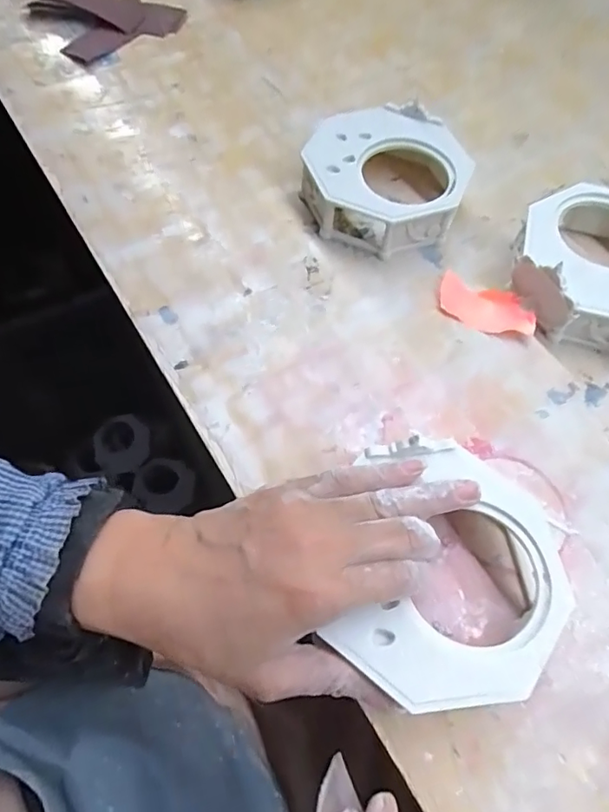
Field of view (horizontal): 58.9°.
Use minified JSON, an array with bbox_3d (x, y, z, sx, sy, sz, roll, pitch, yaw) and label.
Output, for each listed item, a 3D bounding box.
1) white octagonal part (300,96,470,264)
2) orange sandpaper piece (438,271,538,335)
[{"bbox_3d":[0.060,-0.168,0.398,0.112,0.041,0.113,22,63,10],"label":"white octagonal part"},{"bbox_3d":[0.121,-0.066,0.361,0.064,0.009,0.032,18,62,8],"label":"orange sandpaper piece"}]

